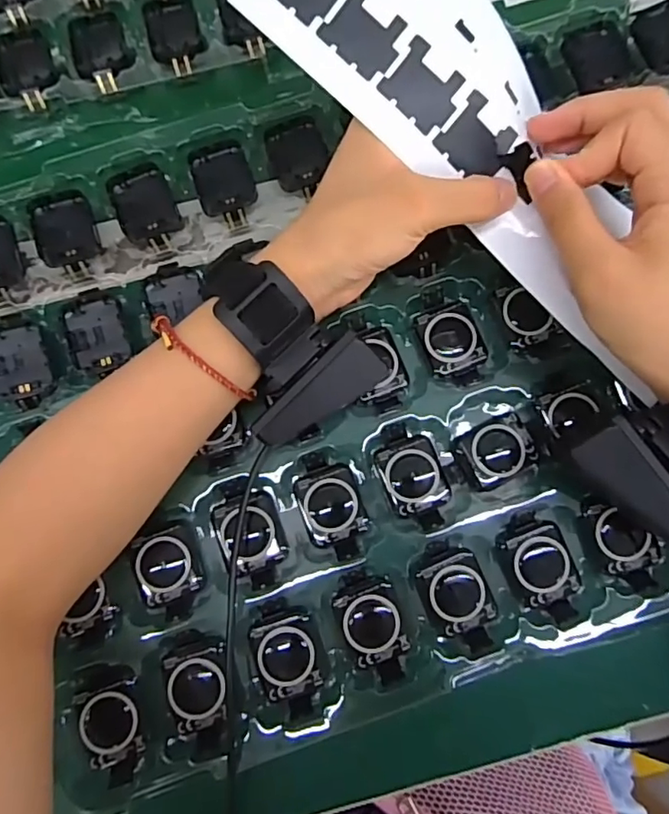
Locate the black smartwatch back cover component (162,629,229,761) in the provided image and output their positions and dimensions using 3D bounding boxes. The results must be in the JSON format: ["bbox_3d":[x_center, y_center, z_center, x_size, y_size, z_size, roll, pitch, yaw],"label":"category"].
[{"bbox_3d":[-0.068,0.140,0.273,0.031,0.009,0.055,-8,81,-1],"label":"black smartwatch back cover component"}]

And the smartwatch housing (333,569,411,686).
[{"bbox_3d":[0.019,0.111,0.283,0.030,0.009,0.054,-16,81,-2],"label":"smartwatch housing"}]

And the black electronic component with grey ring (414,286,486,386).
[{"bbox_3d":[0.065,-0.039,0.310,0.033,0.013,0.053,-14,81,-2],"label":"black electronic component with grey ring"}]

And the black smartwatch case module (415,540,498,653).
[{"bbox_3d":[0.063,0.096,0.286,0.032,0.008,0.054,-21,81,-3],"label":"black smartwatch case module"}]

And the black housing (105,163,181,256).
[{"bbox_3d":[-0.106,-0.112,0.315,0.032,0.008,0.048,-22,81,-3],"label":"black housing"}]

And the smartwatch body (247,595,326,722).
[{"bbox_3d":[-0.024,0.125,0.279,0.033,0.006,0.053,-14,81,-2],"label":"smartwatch body"}]

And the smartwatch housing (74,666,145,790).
[{"bbox_3d":[-0.110,0.157,0.274,0.029,0.006,0.051,-16,81,-2],"label":"smartwatch housing"}]

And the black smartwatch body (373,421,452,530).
[{"bbox_3d":[0.042,0.036,0.296,0.032,0.009,0.057,-20,81,-3],"label":"black smartwatch body"}]

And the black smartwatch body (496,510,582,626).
[{"bbox_3d":[0.107,0.081,0.289,0.033,0.015,0.056,-22,81,-3],"label":"black smartwatch body"}]

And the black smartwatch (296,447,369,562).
[{"bbox_3d":[-0.001,0.052,0.294,0.032,0.006,0.057,-19,81,-3],"label":"black smartwatch"}]

